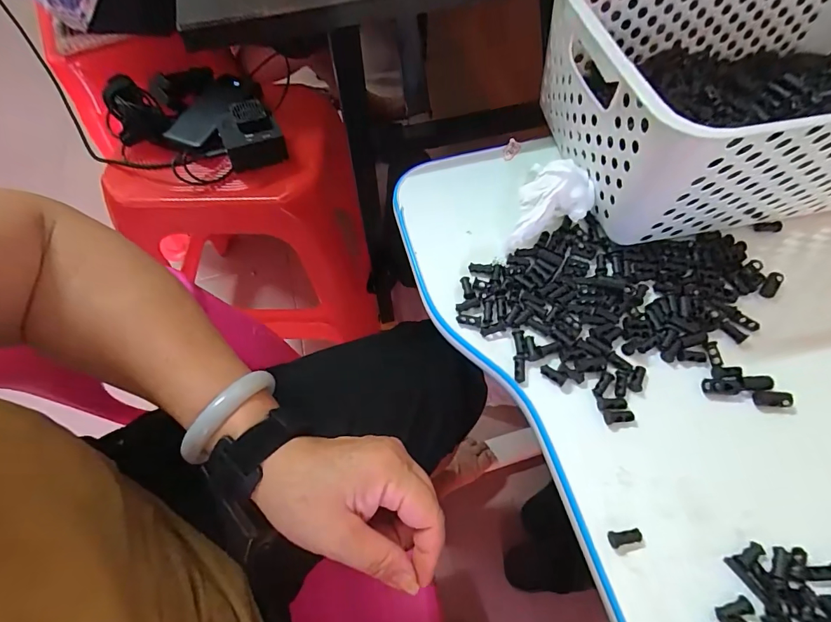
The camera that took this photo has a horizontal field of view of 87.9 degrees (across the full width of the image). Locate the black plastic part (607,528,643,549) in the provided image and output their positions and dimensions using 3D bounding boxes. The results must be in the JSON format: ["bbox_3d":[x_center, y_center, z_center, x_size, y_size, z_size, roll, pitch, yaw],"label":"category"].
[{"bbox_3d":[0.112,0.121,0.229,0.018,0.006,0.008,-4,60,-2],"label":"black plastic part"}]

